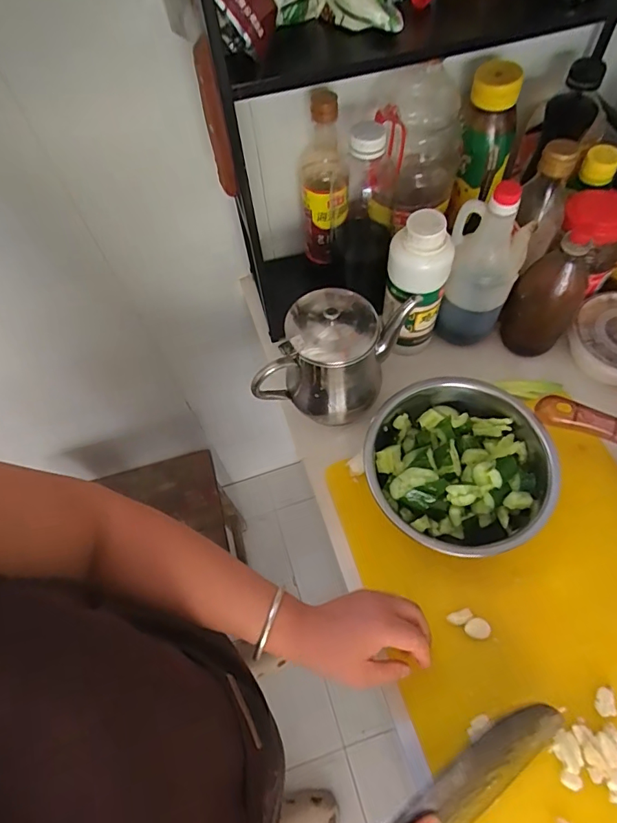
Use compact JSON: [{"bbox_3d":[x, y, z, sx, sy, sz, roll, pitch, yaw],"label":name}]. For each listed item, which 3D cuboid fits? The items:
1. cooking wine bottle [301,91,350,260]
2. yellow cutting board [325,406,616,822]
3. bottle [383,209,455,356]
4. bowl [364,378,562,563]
[{"bbox_3d":[0.021,-0.291,0.619,0.062,0.207,0.068,-5,62,1],"label":"cooking wine bottle"},{"bbox_3d":[0.247,0.227,0.489,0.320,0.025,0.447,-18,60,-2],"label":"yellow cutting board"},{"bbox_3d":[0.132,-0.144,0.592,0.073,0.192,0.065,0,62,3],"label":"bottle"},{"bbox_3d":[0.168,0.058,0.537,0.196,0.080,0.193,-2,62,3],"label":"bowl"}]

